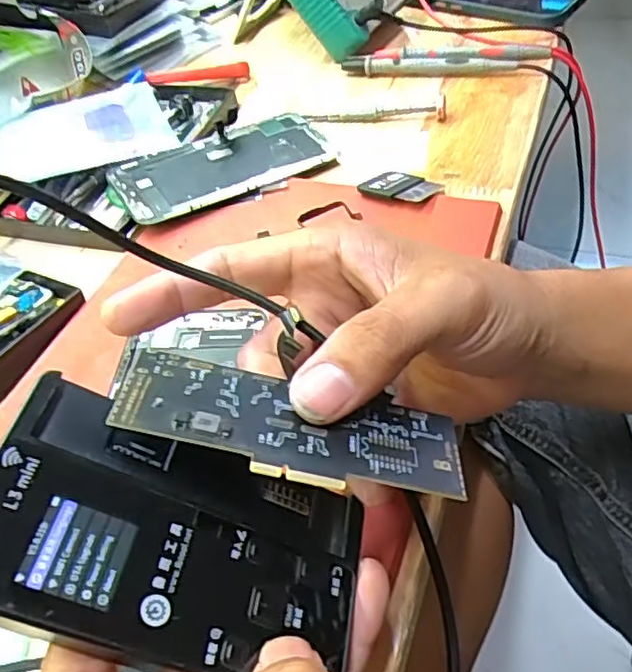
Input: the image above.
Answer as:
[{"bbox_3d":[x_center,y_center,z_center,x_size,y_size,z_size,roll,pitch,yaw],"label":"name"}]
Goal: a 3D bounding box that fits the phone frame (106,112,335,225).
[{"bbox_3d":[-0.058,-0.110,0.399,0.134,0.008,0.064,-28,50,-17],"label":"phone frame"}]

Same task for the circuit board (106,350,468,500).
[{"bbox_3d":[-0.006,0.026,0.182,0.099,0.004,0.037,13,35,-5],"label":"circuit board"}]

